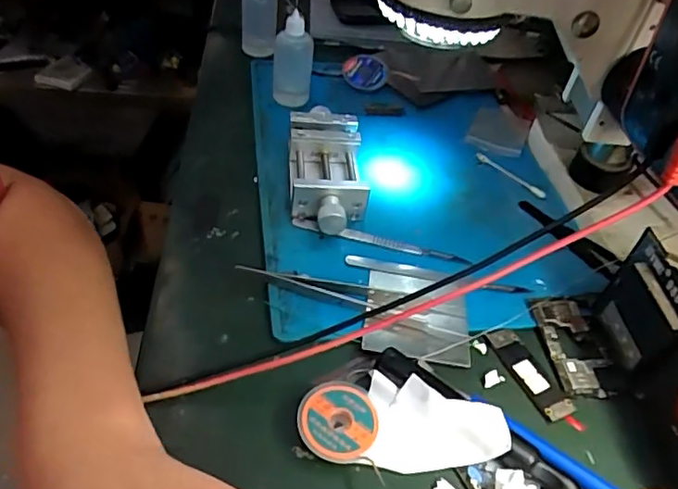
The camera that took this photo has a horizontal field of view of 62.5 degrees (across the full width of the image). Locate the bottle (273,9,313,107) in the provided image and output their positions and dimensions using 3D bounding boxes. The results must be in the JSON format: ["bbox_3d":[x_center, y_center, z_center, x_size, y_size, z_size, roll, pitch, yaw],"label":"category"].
[{"bbox_3d":[-0.042,-0.169,0.513,0.034,0.087,0.038,2,44,-7],"label":"bottle"}]

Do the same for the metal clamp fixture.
[{"bbox_3d":[-0.012,-0.062,0.444,0.058,0.034,0.134,1,44,-7],"label":"metal clamp fixture"}]

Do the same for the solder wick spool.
[{"bbox_3d":[-0.001,0.097,0.305,0.042,0.014,0.044,4,43,-4],"label":"solder wick spool"}]

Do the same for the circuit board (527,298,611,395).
[{"bbox_3d":[0.151,0.064,0.362,0.037,0.008,0.073,-2,44,-10],"label":"circuit board"}]

